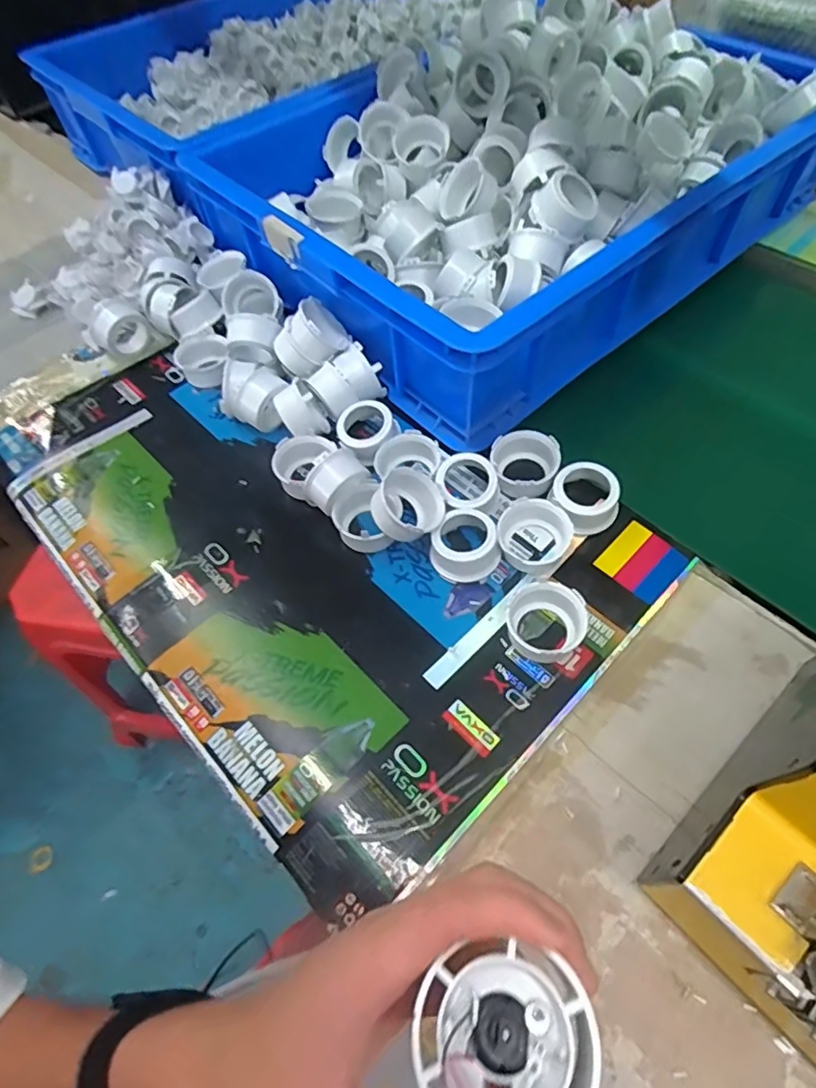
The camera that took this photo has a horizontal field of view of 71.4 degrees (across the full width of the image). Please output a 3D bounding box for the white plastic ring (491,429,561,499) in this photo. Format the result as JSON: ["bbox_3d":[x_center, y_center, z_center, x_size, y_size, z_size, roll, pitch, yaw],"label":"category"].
[{"bbox_3d":[0.096,-0.066,0.465,0.051,0.032,0.059,0,58,3],"label":"white plastic ring"}]

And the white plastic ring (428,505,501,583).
[{"bbox_3d":[0.043,0.003,0.429,0.048,0.037,0.050,-33,61,-20],"label":"white plastic ring"}]

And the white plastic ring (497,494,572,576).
[{"bbox_3d":[0.098,-0.008,0.433,0.050,0.038,0.053,-1,58,2],"label":"white plastic ring"}]

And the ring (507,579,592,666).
[{"bbox_3d":[0.097,0.055,0.401,0.055,0.032,0.052,30,61,19],"label":"ring"}]

